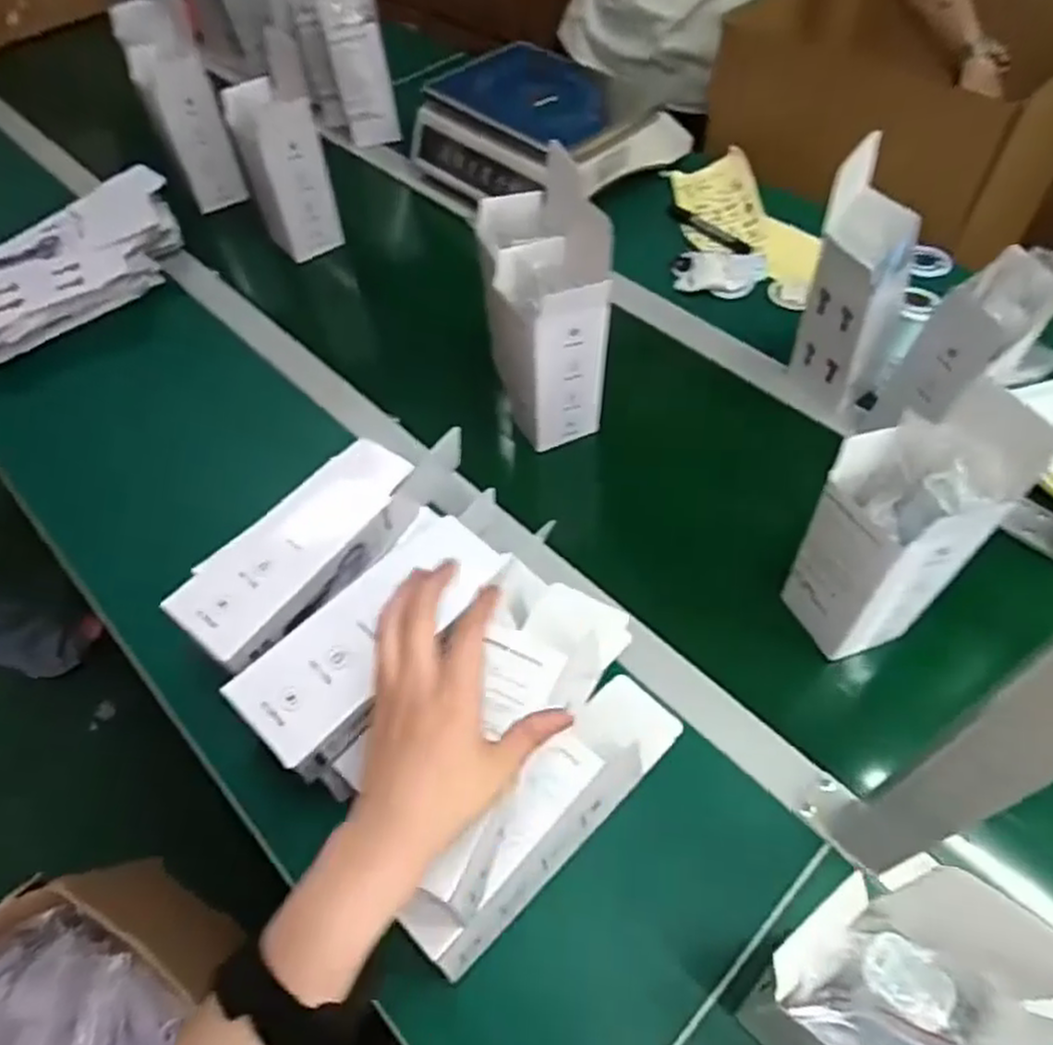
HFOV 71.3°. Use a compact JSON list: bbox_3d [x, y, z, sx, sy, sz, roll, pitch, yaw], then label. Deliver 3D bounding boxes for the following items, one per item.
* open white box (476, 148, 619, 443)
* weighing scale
[{"bbox_3d":[0.016,-0.212,0.717,0.088,0.210,0.167,-16,56,-6],"label":"open white box"},{"bbox_3d":[0.024,-0.550,1.016,0.301,0.116,0.271,32,64,24],"label":"weighing scale"}]

